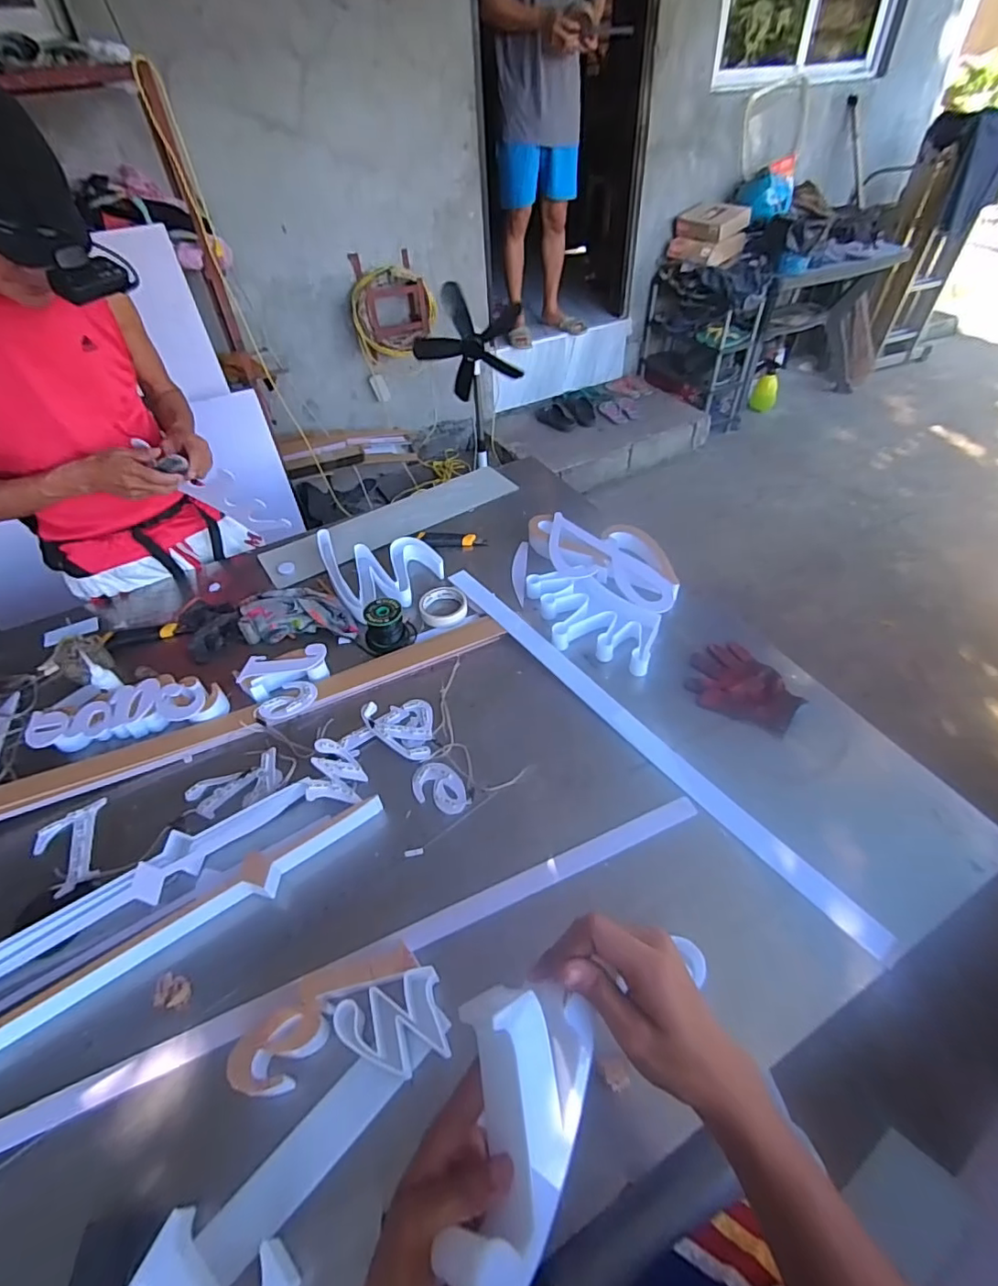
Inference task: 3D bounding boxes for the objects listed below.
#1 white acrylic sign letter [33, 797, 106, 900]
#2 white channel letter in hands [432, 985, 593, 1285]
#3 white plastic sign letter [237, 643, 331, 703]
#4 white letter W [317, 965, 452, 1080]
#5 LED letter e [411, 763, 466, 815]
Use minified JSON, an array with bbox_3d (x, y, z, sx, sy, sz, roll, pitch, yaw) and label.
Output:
[{"bbox_3d":[-0.598,0.287,0.767,0.082,0.011,0.134,-17,48,-13],"label":"white acrylic sign letter"},{"bbox_3d":[0.011,0.256,0.291,0.069,0.045,0.122,5,57,7],"label":"white channel letter in hands"},{"bbox_3d":[-0.364,0.045,0.938,0.141,0.035,0.066,-20,49,-15],"label":"white plastic sign letter"},{"bbox_3d":[-0.120,0.412,0.594,0.121,0.033,0.092,-15,48,-10],"label":"white letter W"},{"bbox_3d":[-0.086,0.209,0.807,0.088,0.008,0.065,16,50,17],"label":"LED letter e"}]

